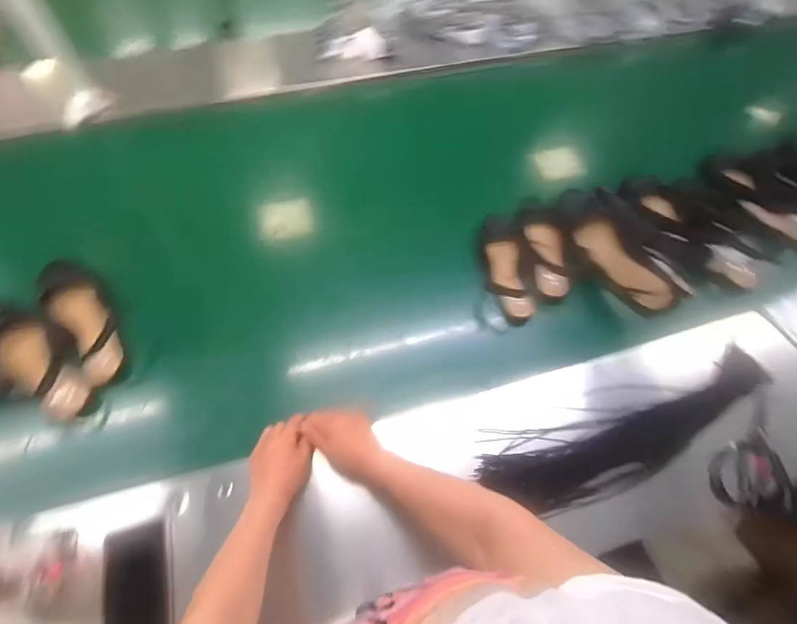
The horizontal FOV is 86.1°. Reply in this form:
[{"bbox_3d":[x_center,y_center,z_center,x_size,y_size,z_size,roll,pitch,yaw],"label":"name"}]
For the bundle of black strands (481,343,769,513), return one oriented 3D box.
[{"bbox_3d":[0.349,0.173,0.640,0.471,0.055,0.135,-18,62,-12],"label":"bundle of black strands"}]

